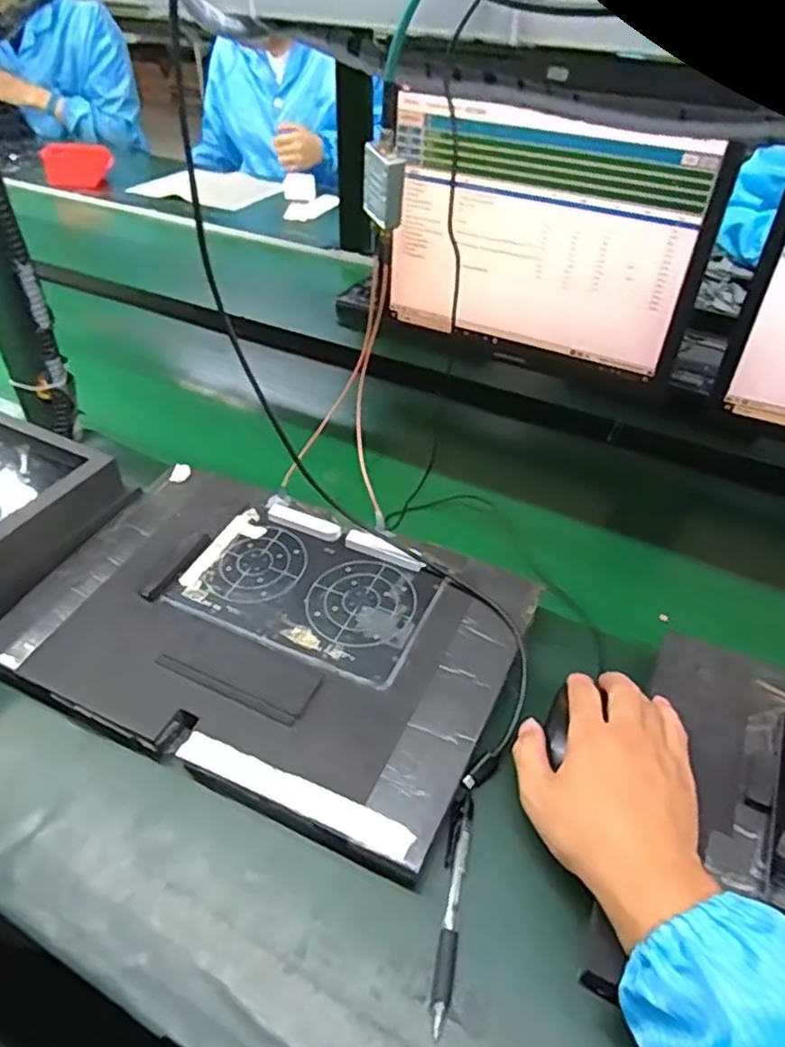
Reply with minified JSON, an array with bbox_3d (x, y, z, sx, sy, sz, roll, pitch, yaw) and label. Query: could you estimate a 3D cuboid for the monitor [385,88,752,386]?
[{"bbox_3d":[0.161,-0.306,0.743,0.346,0.237,0.044,19,45,18],"label":"monitor"}]

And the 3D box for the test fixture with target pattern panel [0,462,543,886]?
[{"bbox_3d":[-0.104,0.081,0.559,0.385,0.025,0.257,19,49,16],"label":"test fixture with target pattern panel"}]

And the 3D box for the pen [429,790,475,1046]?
[{"bbox_3d":[0.037,0.235,0.427,0.014,0.006,0.141,9,47,7],"label":"pen"}]

